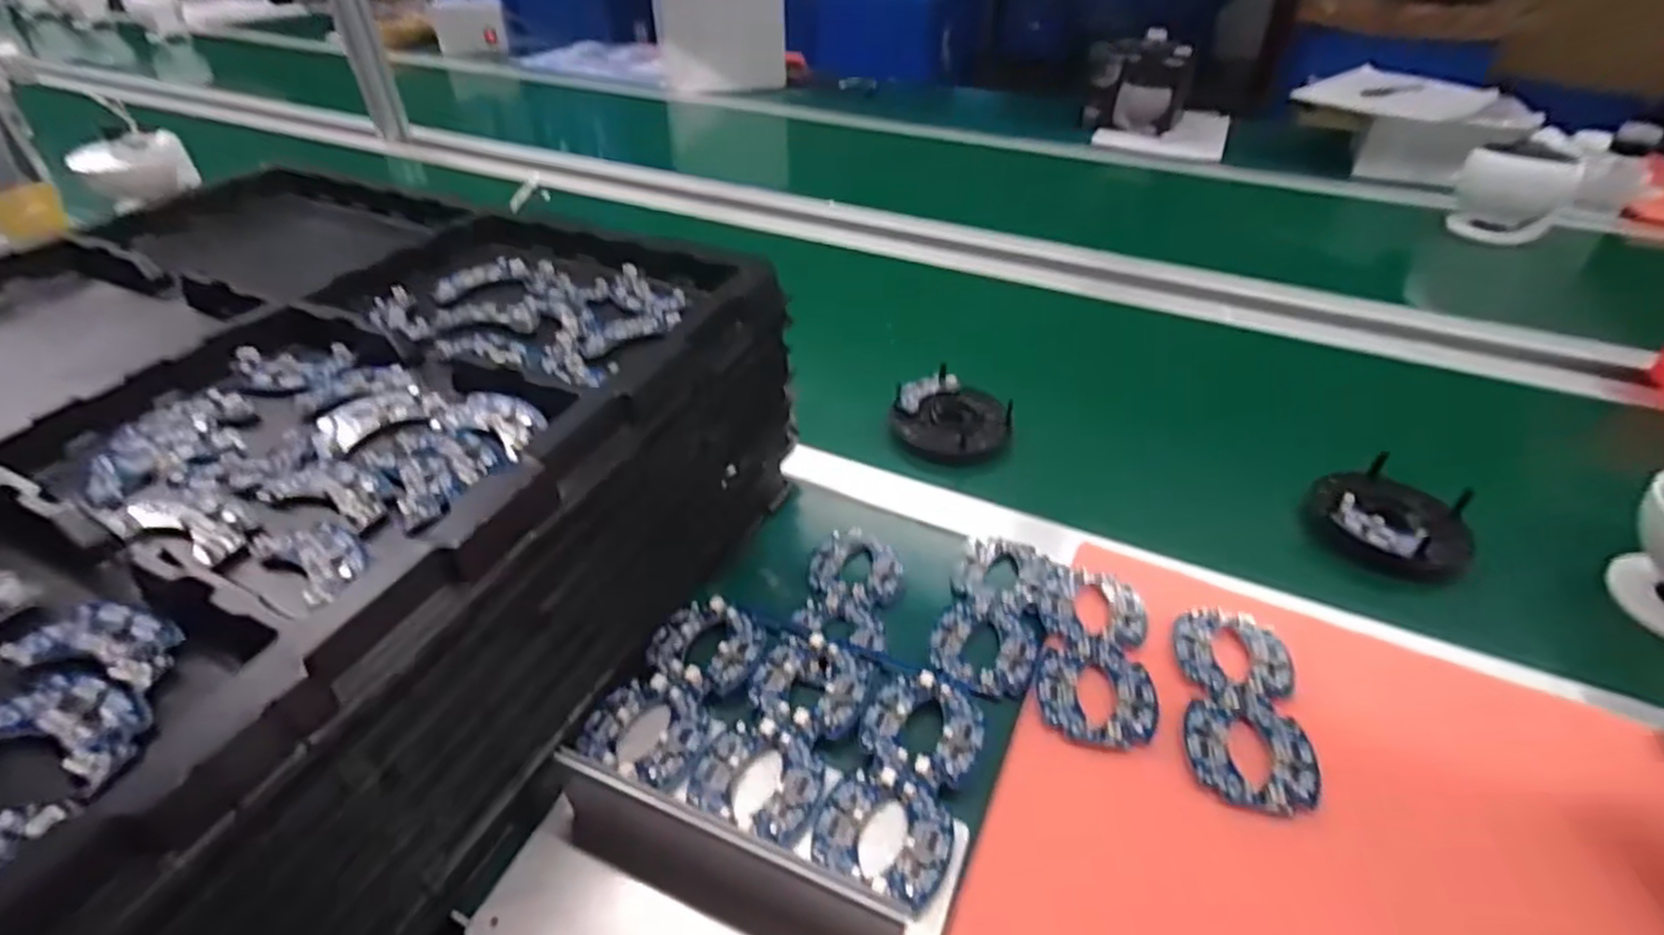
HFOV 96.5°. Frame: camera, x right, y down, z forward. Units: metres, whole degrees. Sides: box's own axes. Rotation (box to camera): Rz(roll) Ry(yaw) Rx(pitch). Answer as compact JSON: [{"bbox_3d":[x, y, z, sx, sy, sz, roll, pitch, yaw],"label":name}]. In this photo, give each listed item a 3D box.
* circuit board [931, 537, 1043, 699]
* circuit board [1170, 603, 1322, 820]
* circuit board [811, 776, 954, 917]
[{"bbox_3d":[0.106,0.092,0.487,0.062,0.007,0.125,14,41,14],"label":"circuit board"},{"bbox_3d":[0.234,0.133,0.425,0.063,0.006,0.126,8,40,13],"label":"circuit board"},{"bbox_3d":[0.025,0.182,0.366,0.067,0.016,0.058,9,40,9],"label":"circuit board"}]

